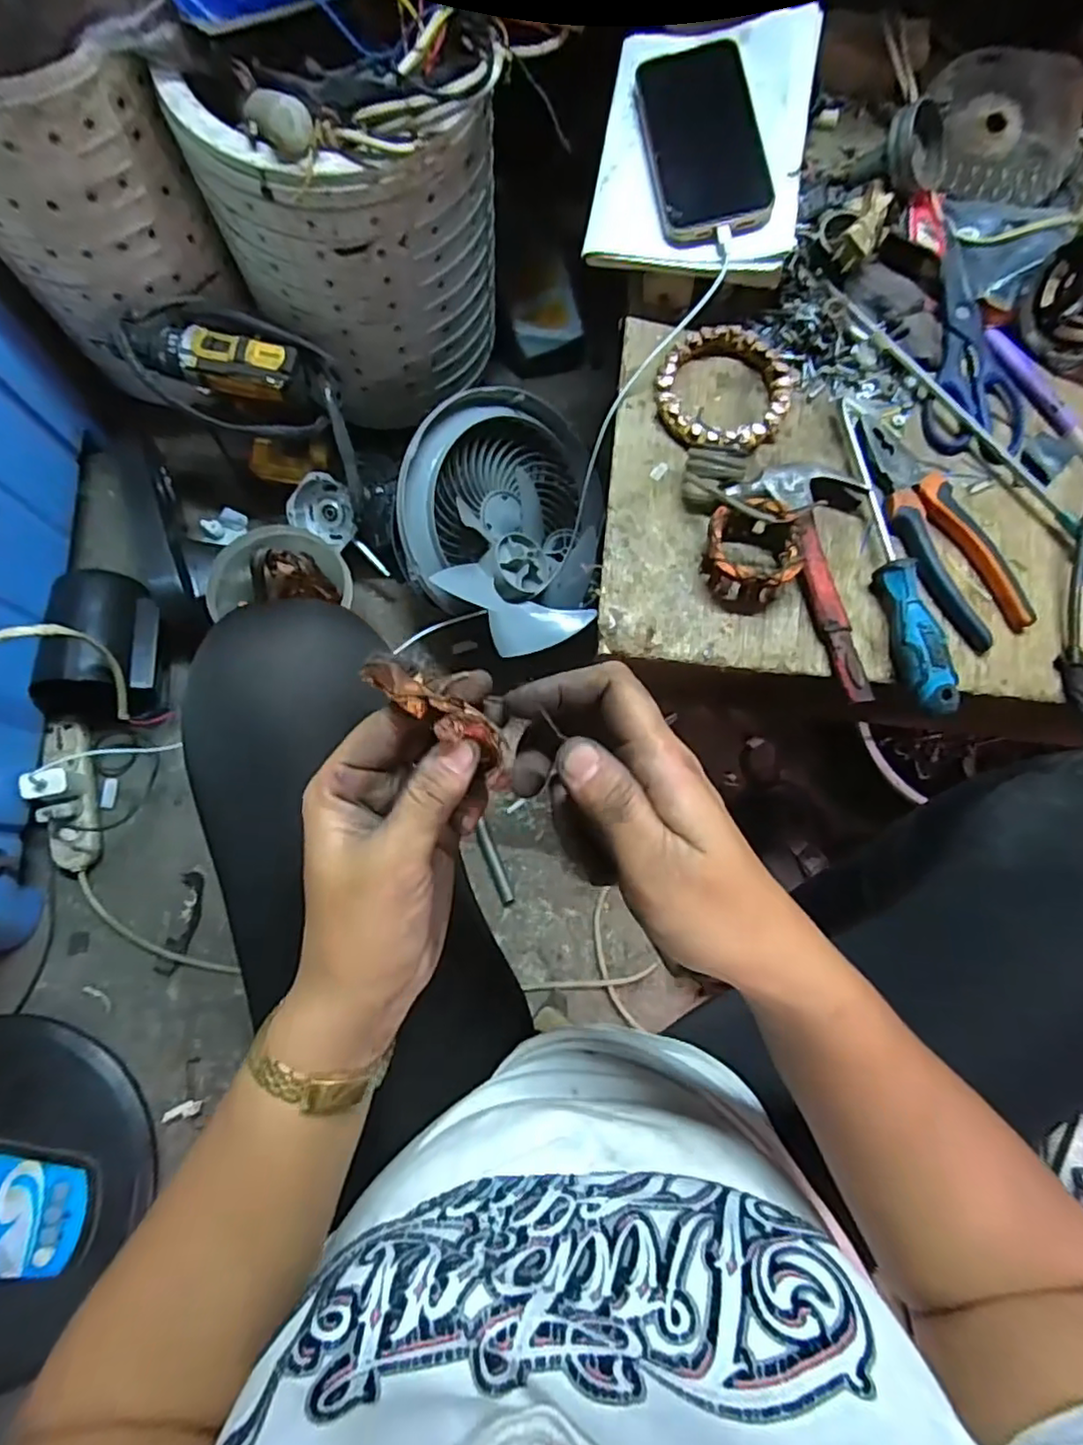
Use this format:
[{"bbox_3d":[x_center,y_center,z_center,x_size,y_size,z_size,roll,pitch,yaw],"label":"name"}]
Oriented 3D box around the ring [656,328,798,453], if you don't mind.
[{"bbox_3d":[0.140,-0.255,0.490,0.100,0.016,0.099,0,77,0],"label":"ring"}]

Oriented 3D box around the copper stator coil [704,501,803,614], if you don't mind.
[{"bbox_3d":[0.148,-0.118,0.453,0.063,0.033,0.071,7,77,1],"label":"copper stator coil"}]

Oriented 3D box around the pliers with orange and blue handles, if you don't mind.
[{"bbox_3d":[0.289,-0.144,0.468,0.053,0.014,0.186,-24,78,-6],"label":"pliers with orange and blue handles"}]

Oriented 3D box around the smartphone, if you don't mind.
[{"bbox_3d":[0.118,-0.427,0.471,0.078,0.008,0.139,-12,90,15],"label":"smartphone"}]

